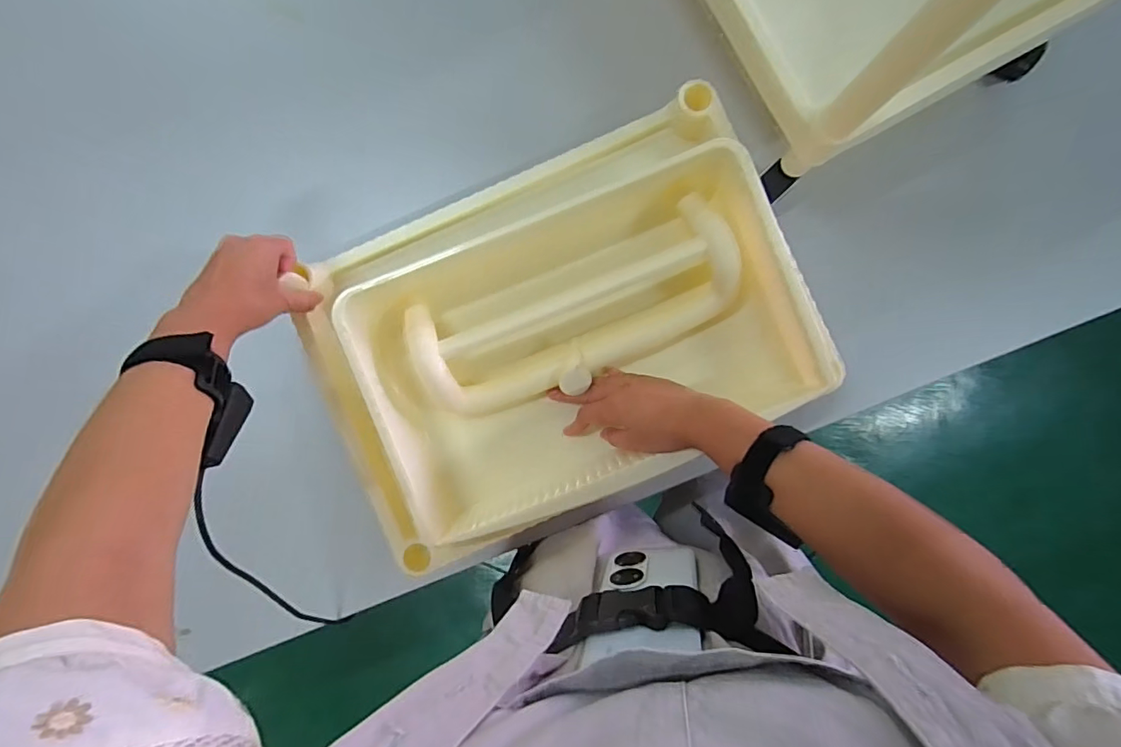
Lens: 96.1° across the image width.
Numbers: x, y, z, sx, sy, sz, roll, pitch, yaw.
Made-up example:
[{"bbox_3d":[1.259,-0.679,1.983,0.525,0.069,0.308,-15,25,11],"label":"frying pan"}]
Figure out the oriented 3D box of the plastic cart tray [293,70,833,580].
[{"bbox_3d":[-0.006,-0.042,0.503,0.452,0.112,0.327,-25,88,1],"label":"plastic cart tray"}]

